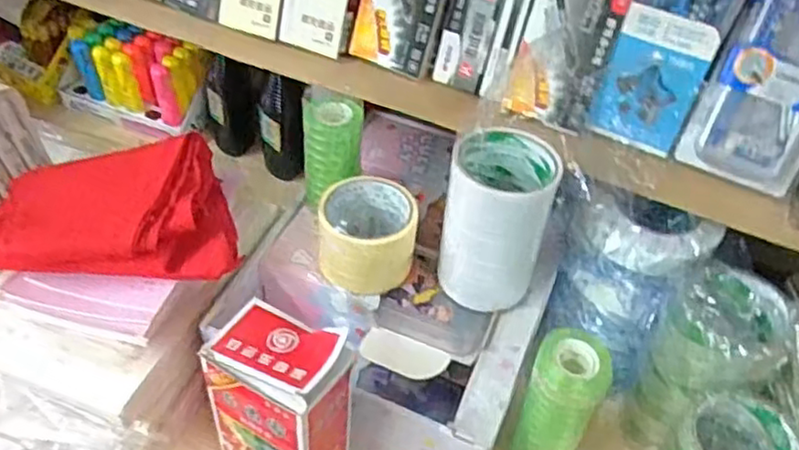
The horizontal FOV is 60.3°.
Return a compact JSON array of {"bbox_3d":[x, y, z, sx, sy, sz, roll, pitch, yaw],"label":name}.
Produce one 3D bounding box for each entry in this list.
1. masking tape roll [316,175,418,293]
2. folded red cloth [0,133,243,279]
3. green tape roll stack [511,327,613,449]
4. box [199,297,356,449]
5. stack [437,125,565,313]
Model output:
[{"bbox_3d":[-0.029,0.011,0.652,0.090,0.069,0.095,2,47,-3],"label":"masking tape roll"},{"bbox_3d":[-0.260,-0.008,0.609,0.222,0.053,0.145,-7,48,-11],"label":"folded red cloth"},{"bbox_3d":[0.130,0.163,0.583,0.059,0.170,0.050,21,49,15],"label":"green tape roll stack"},{"bbox_3d":[-0.095,0.147,0.547,0.101,0.188,0.068,24,49,17],"label":"box"},{"bbox_3d":[0.087,-0.007,0.621,0.088,0.149,0.091,14,47,8],"label":"stack"}]

